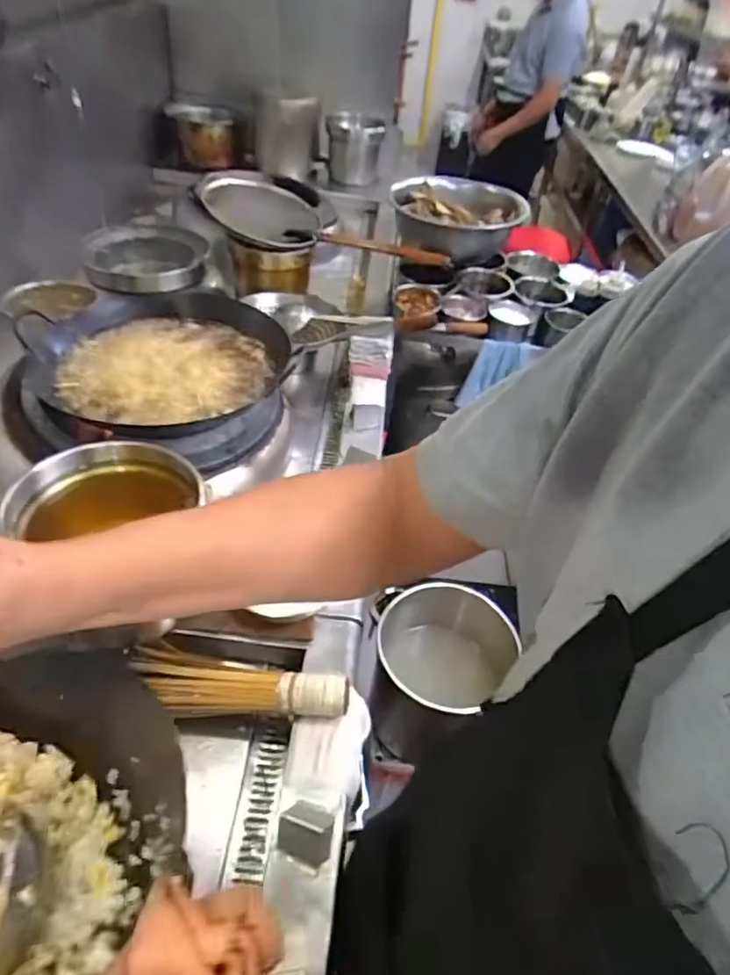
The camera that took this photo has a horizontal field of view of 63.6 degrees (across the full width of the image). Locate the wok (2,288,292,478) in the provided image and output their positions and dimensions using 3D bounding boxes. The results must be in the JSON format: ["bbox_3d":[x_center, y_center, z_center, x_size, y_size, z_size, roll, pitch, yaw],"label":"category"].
[{"bbox_3d":[-0.374,-0.220,1.064,0.436,0.135,0.400,3,43,-3],"label":"wok"}]

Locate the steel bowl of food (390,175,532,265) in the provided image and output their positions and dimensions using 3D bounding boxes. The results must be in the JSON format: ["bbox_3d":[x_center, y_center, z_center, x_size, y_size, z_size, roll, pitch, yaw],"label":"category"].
[{"bbox_3d":[0.238,-0.670,1.489,0.317,0.122,0.345,3,43,-3],"label":"steel bowl of food"}]

